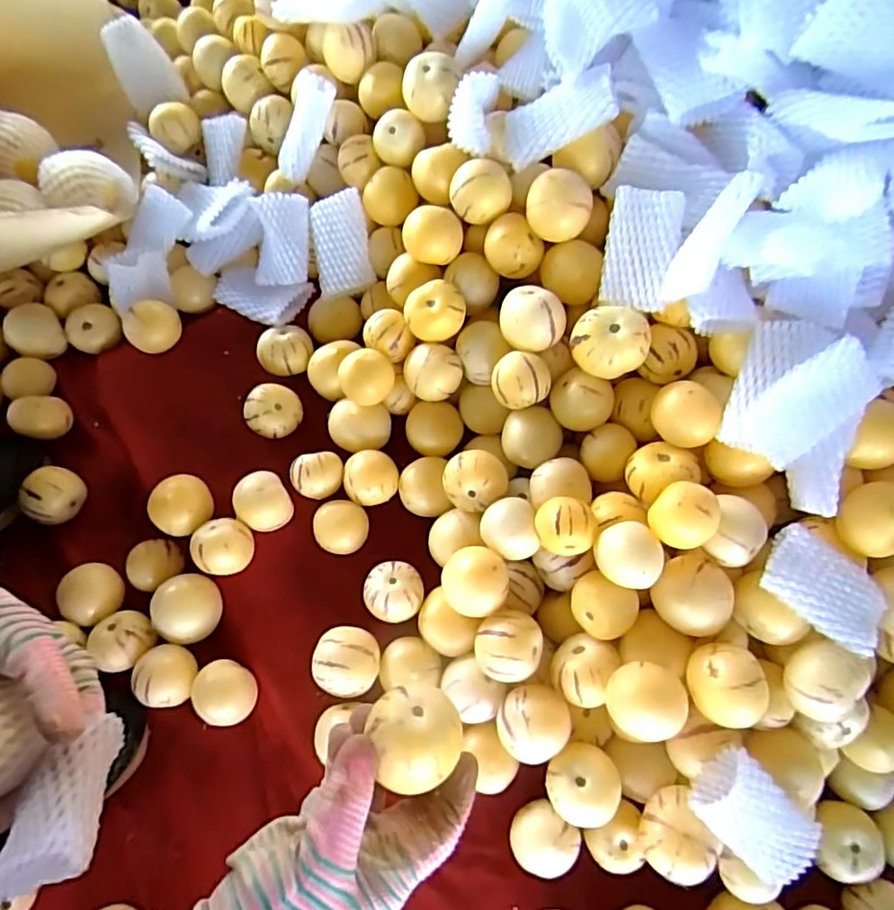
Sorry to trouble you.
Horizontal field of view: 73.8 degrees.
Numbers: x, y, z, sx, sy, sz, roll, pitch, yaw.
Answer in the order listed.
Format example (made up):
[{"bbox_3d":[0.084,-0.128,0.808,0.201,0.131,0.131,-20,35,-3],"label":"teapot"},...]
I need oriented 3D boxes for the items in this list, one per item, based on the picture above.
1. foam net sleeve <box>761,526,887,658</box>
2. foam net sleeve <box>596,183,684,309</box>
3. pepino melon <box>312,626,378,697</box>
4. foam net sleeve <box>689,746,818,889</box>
[{"bbox_3d":[0.253,0.089,0.396,0.081,0.013,0.052,35,74,9],"label":"foam net sleeve"},{"bbox_3d":[0.143,-0.153,0.444,0.053,0.012,0.084,16,104,33],"label":"foam net sleeve"},{"bbox_3d":[-0.078,0.163,0.469,0.049,0.043,0.049,0,71,-2],"label":"pepino melon"},{"bbox_3d":[0.209,0.244,0.399,0.054,0.026,0.095,-45,99,0],"label":"foam net sleeve"}]

